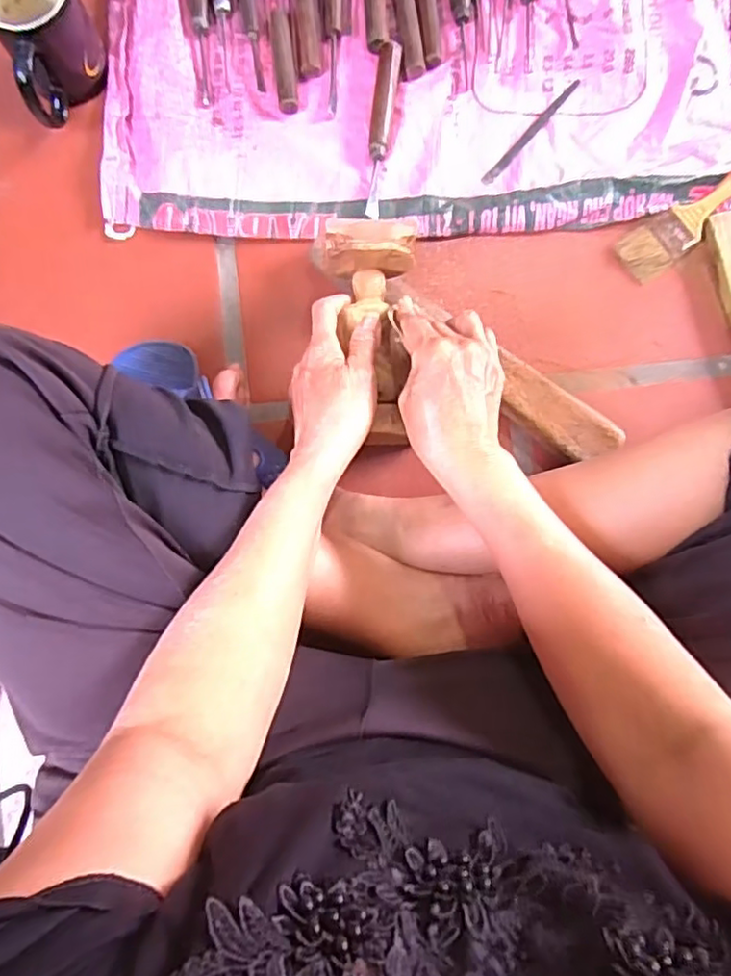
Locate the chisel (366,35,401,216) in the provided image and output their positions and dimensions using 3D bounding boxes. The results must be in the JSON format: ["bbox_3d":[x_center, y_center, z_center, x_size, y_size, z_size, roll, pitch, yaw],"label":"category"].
[{"bbox_3d":[0.013,-0.342,0.606,0.020,0.017,0.166,8,87,0],"label":"chisel"}]

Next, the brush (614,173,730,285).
[{"bbox_3d":[0.323,-0.269,0.608,0.182,0.013,0.048,-39,88,-3],"label":"brush"}]

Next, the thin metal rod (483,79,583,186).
[{"bbox_3d":[0.163,-0.348,0.622,0.011,0.005,0.138,42,87,1],"label":"thin metal rod"}]

